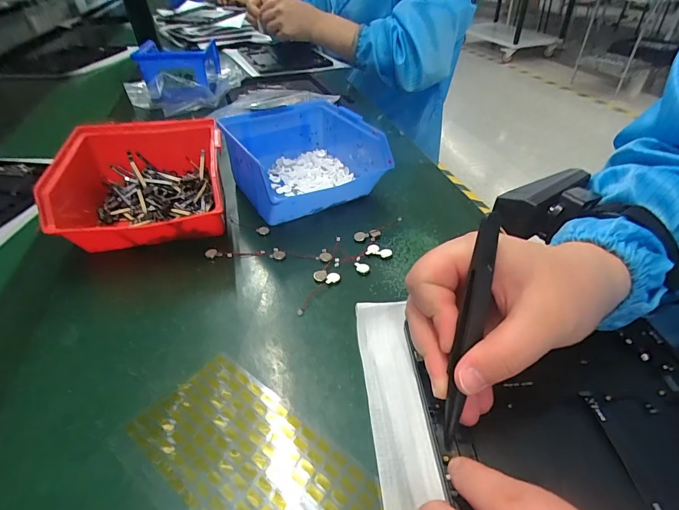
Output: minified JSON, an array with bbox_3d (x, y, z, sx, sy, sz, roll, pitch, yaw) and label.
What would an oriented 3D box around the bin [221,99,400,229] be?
[{"bbox_3d":[-0.034,-0.091,0.356,0.115,0.067,0.119,-20,44,-24],"label":"bin"}]

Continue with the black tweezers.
[{"bbox_3d":[0.064,0.036,0.180,0.010,0.112,0.004,12,2,13],"label":"black tweezers"}]

